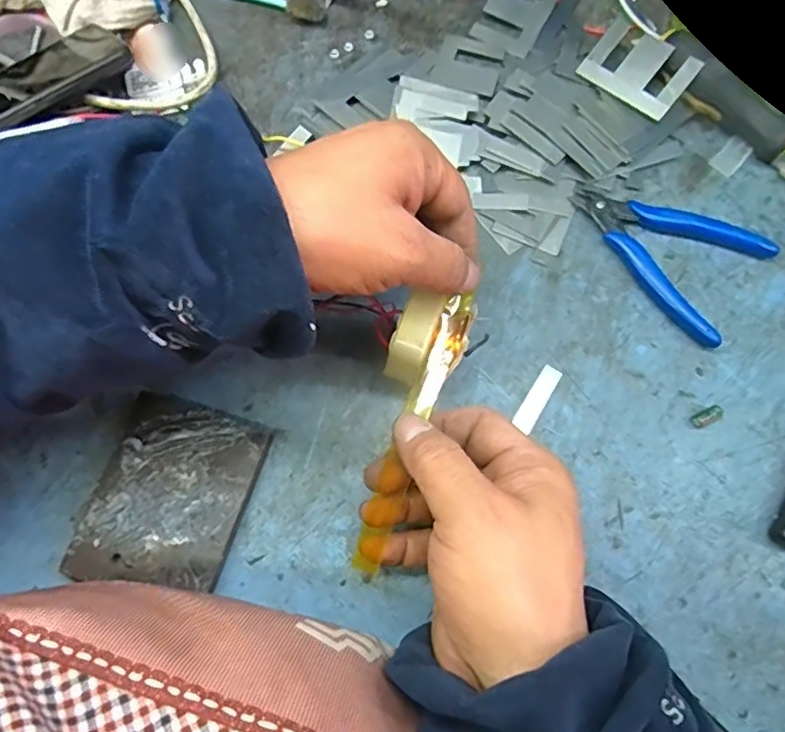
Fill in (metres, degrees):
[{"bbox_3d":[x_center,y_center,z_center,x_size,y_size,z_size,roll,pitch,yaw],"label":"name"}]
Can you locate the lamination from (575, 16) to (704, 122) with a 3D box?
[{"bbox_3d":[0.163,-0.197,0.389,0.066,0.004,0.044,40,98,15],"label":"lamination"}]

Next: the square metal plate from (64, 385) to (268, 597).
[{"bbox_3d":[-0.122,0.073,0.329,0.079,0.015,0.100,17,75,5],"label":"square metal plate"}]

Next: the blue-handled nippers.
[{"bbox_3d":[0.176,-0.080,0.368,0.075,0.011,0.121,-40,77,-10],"label":"blue-handled nippers"}]

